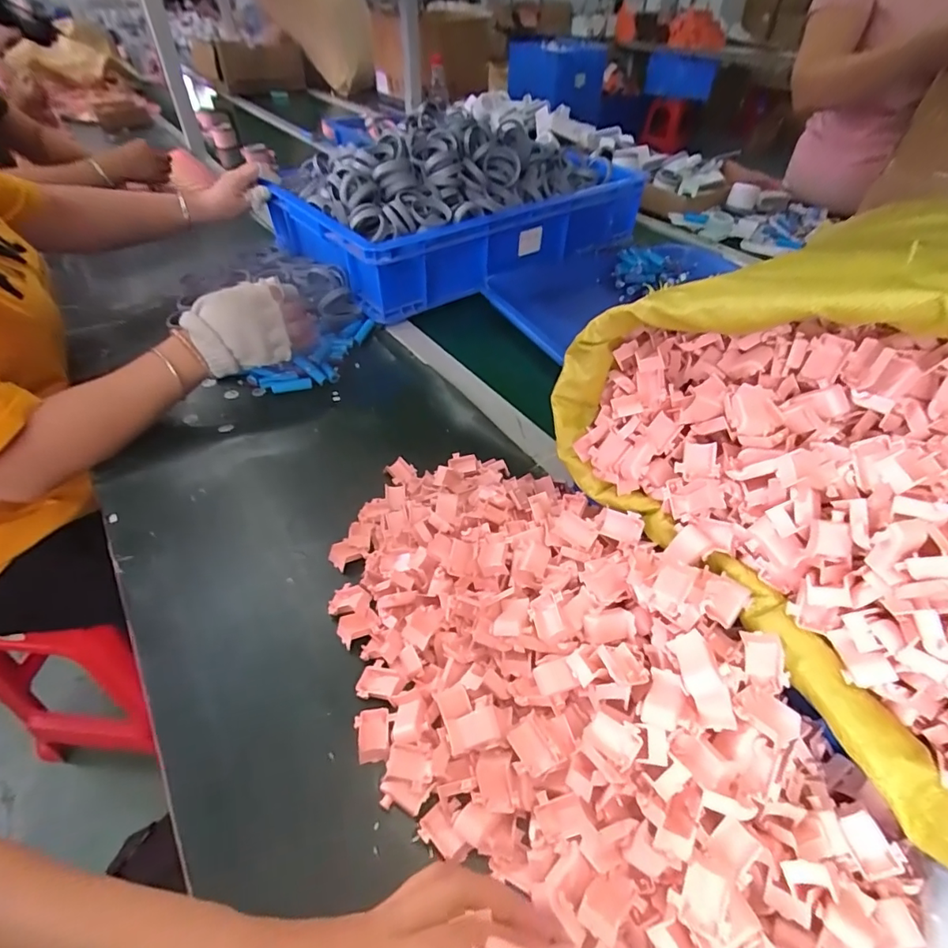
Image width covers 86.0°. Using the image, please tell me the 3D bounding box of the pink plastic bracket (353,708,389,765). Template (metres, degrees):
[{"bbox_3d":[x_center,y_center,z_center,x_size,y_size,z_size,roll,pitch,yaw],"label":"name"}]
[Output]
[{"bbox_3d":[-0.072,0.186,0.361,0.023,0.005,0.034,-6,45,-8],"label":"pink plastic bracket"}]

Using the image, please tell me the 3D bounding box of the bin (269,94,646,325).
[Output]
[{"bbox_3d":[-0.027,-0.518,0.946,0.583,0.201,0.427,-27,49,-23],"label":"bin"}]

